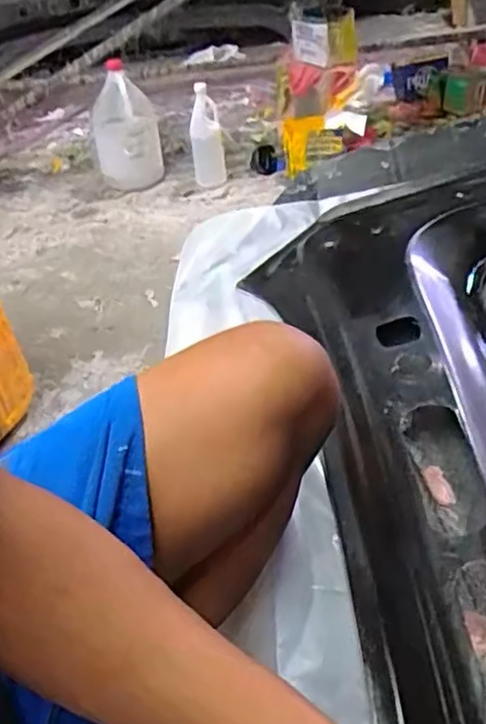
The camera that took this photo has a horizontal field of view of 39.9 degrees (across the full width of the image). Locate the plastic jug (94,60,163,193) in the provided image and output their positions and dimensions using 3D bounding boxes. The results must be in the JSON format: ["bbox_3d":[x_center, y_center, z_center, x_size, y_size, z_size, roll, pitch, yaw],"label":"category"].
[{"bbox_3d":[-0.314,-0.625,1.786,0.167,0.292,0.160,-10,38,-4],"label":"plastic jug"}]

